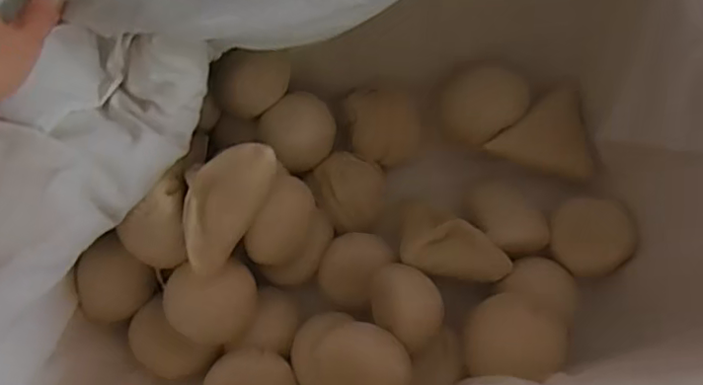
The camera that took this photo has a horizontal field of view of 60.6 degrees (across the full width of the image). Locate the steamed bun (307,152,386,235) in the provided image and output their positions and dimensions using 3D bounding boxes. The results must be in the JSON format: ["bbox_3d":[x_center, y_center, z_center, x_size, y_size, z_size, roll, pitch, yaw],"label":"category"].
[{"bbox_3d":[-0.001,-0.001,0.602,0.066,0.045,0.075,-23,68,-8],"label":"steamed bun"}]

